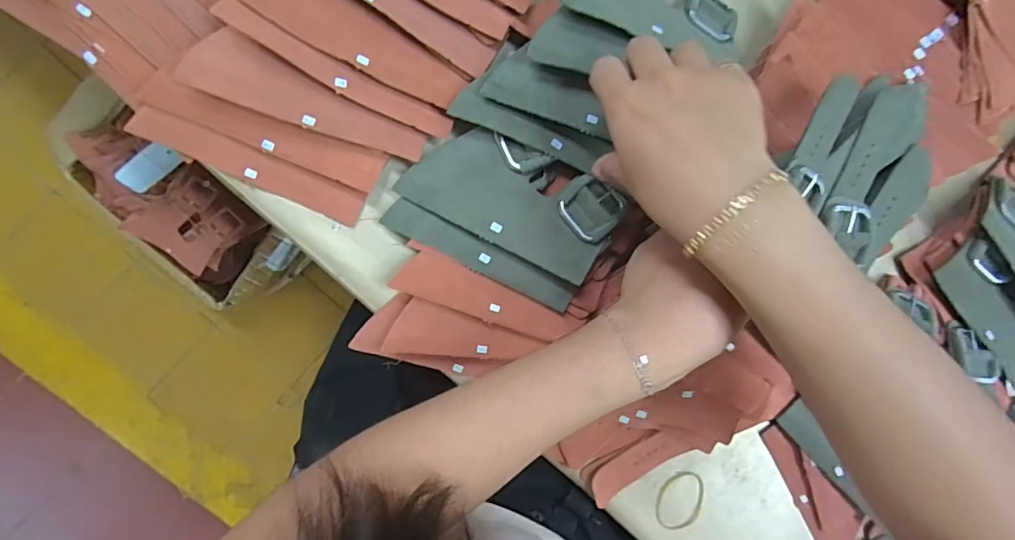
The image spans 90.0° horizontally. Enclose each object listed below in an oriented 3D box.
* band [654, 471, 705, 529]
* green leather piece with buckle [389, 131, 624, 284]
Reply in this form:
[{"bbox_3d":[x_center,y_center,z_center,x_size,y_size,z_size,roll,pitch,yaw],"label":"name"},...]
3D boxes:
[{"bbox_3d":[0.148,0.198,0.433,0.042,0.004,0.051,11,93,-8],"label":"band"},{"bbox_3d":[0.004,-0.051,0.365,0.150,0.017,0.073,22,92,0],"label":"green leather piece with buckle"}]

